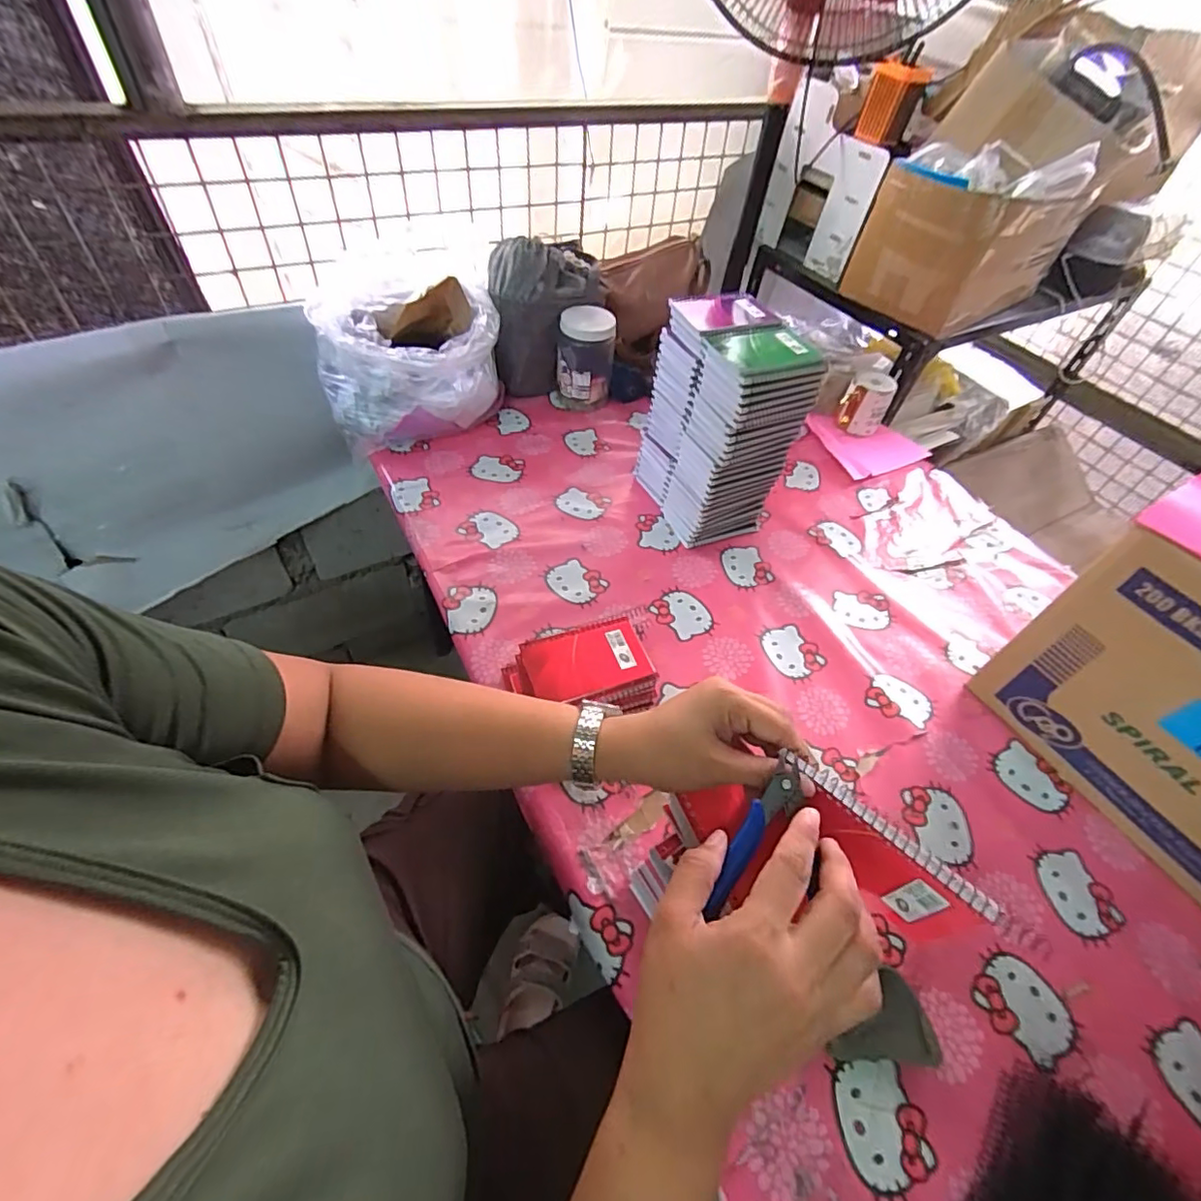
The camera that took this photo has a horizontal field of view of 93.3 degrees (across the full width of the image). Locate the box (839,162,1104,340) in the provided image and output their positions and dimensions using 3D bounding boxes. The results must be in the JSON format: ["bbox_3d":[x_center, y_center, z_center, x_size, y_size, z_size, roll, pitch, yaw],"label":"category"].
[{"bbox_3d":[0.668,-0.659,1.049,0.349,0.209,0.218,-23,56,-23],"label":"box"}]

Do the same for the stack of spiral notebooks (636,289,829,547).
[{"bbox_3d":[0.167,-0.251,0.830,0.133,0.282,0.197,-17,54,-19],"label":"stack of spiral notebooks"}]

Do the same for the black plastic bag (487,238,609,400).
[{"bbox_3d":[-0.099,-0.510,1.040,0.215,0.246,0.103,-17,54,-19],"label":"black plastic bag"}]

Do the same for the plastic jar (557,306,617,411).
[{"bbox_3d":[-0.029,-0.446,1.052,0.097,0.157,0.082,4,50,-3],"label":"plastic jar"}]

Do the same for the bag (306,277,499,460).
[{"bbox_3d":[-0.321,-0.401,0.963,0.278,0.188,0.203,-17,54,-19],"label":"bag"}]

